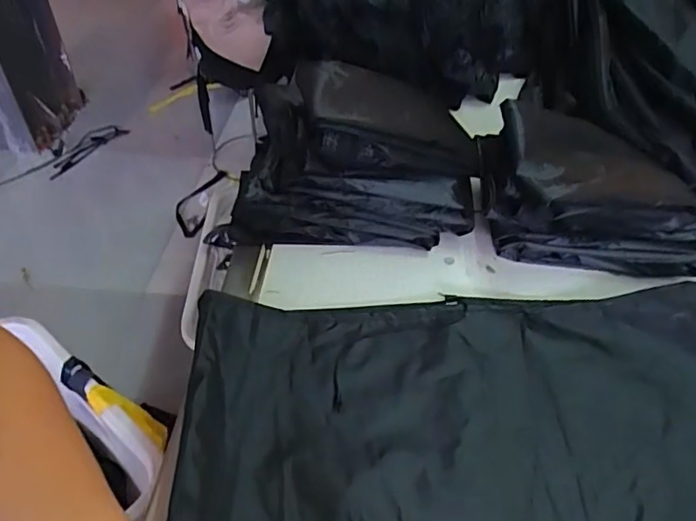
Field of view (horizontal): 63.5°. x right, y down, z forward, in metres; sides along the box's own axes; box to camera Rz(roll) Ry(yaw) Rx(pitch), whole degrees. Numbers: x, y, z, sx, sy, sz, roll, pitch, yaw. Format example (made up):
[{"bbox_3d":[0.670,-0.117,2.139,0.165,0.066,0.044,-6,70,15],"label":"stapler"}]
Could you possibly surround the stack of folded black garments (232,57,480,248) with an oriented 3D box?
[{"bbox_3d":[0.015,-0.173,0.818,0.327,0.151,0.304,2,42,-2],"label":"stack of folded black garments"}]

